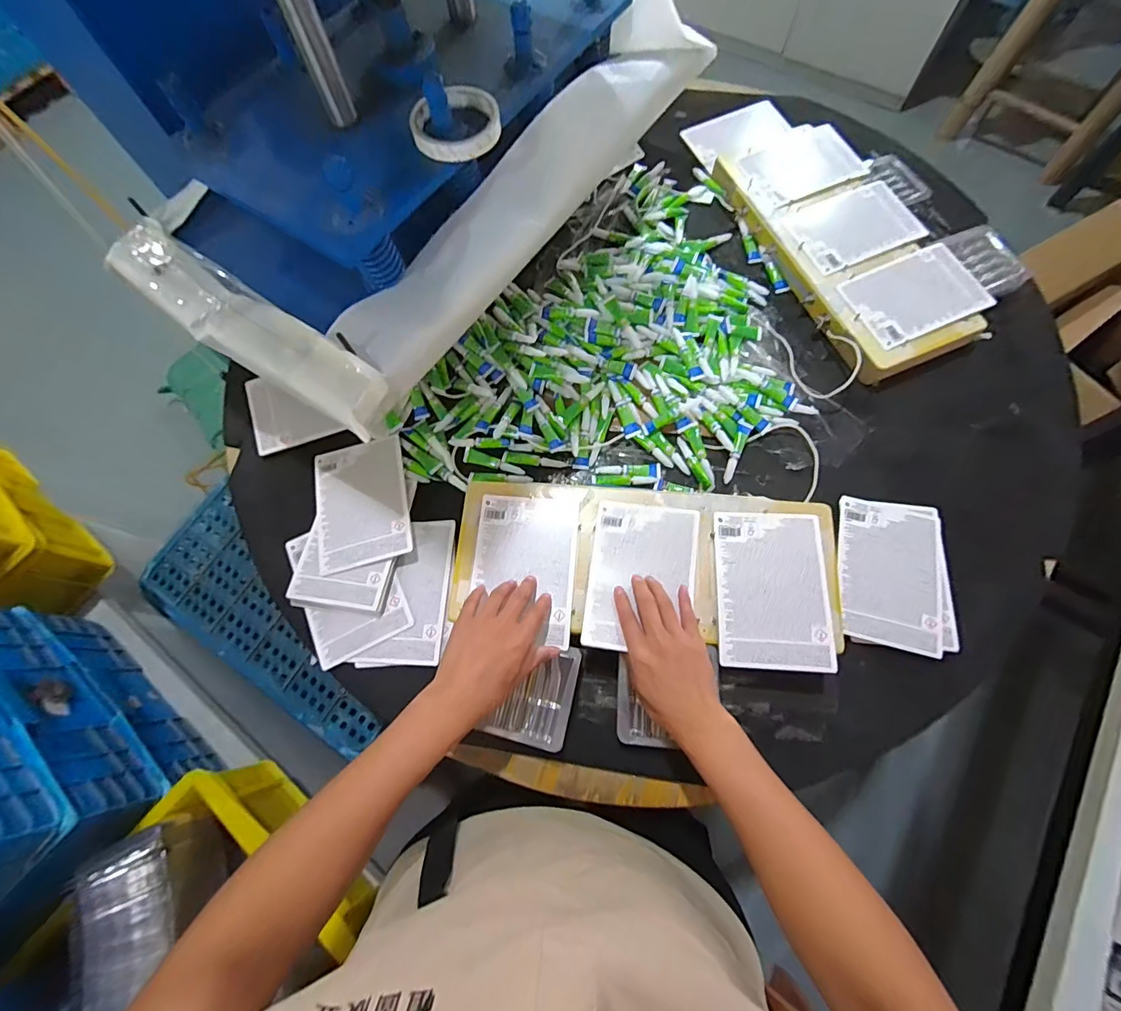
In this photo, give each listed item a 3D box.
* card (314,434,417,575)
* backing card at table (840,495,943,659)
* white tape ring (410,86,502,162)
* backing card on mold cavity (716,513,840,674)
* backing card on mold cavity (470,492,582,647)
[{"bbox_3d":[-0.249,-0.004,0.608,0.114,0.007,0.164,-15,66,2],"label":"card"},{"bbox_3d":[0.383,0.075,0.562,0.112,0.009,0.174,14,68,7],"label":"backing card at table"},{"bbox_3d":[-0.106,-0.390,0.494,0.089,0.018,0.088,-1,70,2],"label":"white tape ring"},{"bbox_3d":[0.230,0.089,0.527,0.116,0.009,0.169,2,70,8],"label":"backing card on mold cavity"},{"bbox_3d":[-0.040,0.068,0.548,0.114,0.006,0.161,5,72,2],"label":"backing card on mold cavity"}]

